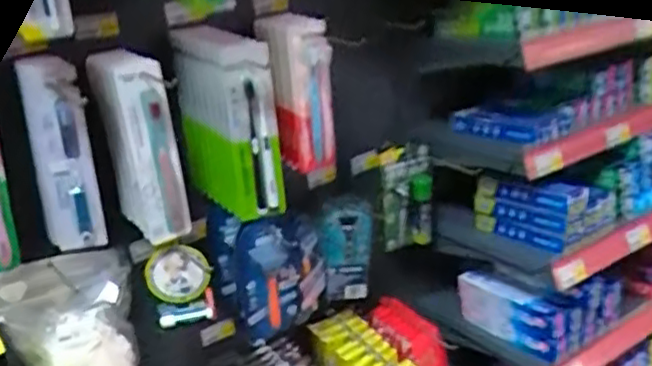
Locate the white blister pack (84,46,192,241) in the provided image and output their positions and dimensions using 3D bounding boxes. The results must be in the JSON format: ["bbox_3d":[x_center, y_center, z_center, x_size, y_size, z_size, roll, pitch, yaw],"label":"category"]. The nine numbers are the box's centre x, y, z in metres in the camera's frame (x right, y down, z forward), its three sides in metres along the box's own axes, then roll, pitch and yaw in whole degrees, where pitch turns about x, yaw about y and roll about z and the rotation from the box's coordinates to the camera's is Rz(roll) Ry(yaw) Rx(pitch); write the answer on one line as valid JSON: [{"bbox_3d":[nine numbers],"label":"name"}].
[{"bbox_3d":[-0.250,-0.048,0.919,0.087,0.253,0.080,-13,21,-17],"label":"white blister pack"}]

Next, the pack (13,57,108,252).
[{"bbox_3d":[-0.339,-0.032,0.879,0.057,0.249,0.070,-24,26,-40],"label":"pack"}]

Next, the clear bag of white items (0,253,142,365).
[{"bbox_3d":[-0.335,0.208,0.908,0.168,0.210,0.141,-15,21,-21],"label":"clear bag of white items"}]

